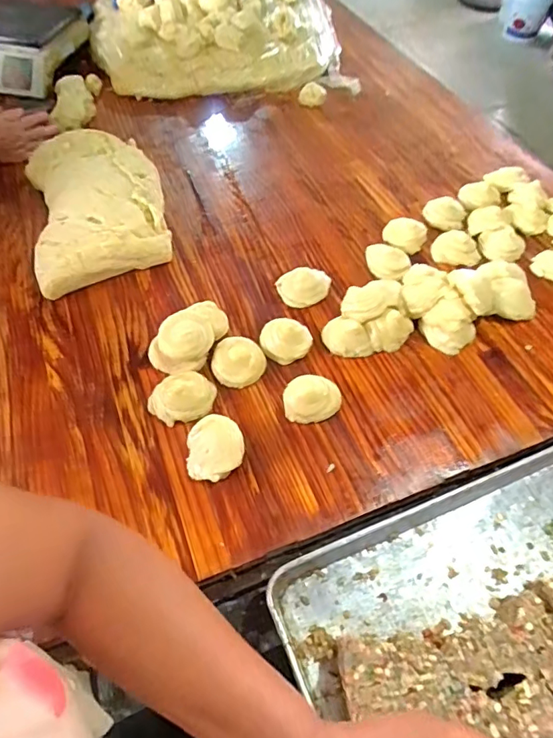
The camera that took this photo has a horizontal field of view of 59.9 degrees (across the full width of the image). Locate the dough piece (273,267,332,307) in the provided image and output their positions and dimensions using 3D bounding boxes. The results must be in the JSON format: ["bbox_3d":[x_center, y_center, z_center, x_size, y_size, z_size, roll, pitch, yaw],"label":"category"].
[{"bbox_3d":[0.048,-0.140,0.829,0.090,0.029,0.071,-15,57,-11],"label":"dough piece"}]

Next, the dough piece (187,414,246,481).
[{"bbox_3d":[-0.081,0.105,0.636,0.075,0.044,0.075,-1,55,-1],"label":"dough piece"}]

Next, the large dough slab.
[{"bbox_3d":[-0.343,-0.326,0.915,0.243,0.072,0.414,-16,57,-11],"label":"large dough slab"}]

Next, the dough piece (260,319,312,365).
[{"bbox_3d":[0.015,-0.043,0.754,0.078,0.034,0.070,5,55,3],"label":"dough piece"}]

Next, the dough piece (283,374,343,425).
[{"bbox_3d":[0.052,0.039,0.692,0.083,0.032,0.070,-5,56,-4],"label":"dough piece"}]

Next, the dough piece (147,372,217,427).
[{"bbox_3d":[-0.136,0.039,0.691,0.094,0.027,0.075,-11,56,-8],"label":"dough piece"}]

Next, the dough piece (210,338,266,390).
[{"bbox_3d":[-0.057,-0.015,0.731,0.077,0.031,0.083,-2,55,-2],"label":"dough piece"}]

